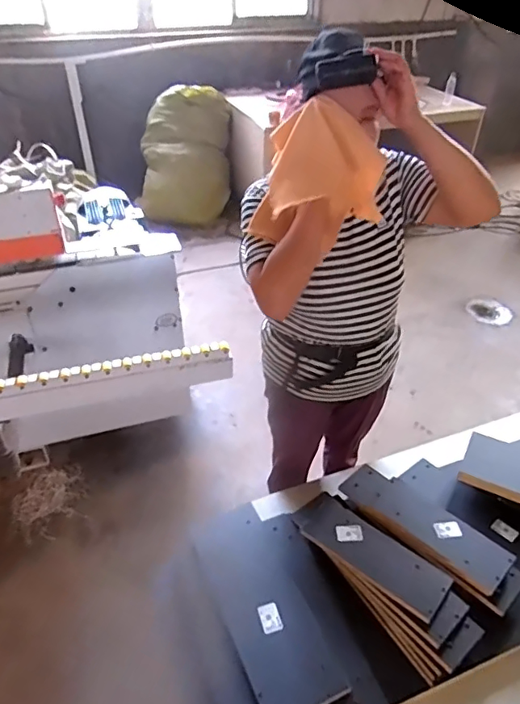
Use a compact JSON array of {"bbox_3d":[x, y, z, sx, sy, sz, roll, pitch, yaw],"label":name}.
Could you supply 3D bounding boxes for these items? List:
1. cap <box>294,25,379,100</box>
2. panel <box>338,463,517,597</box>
[{"bbox_3d":[0.140,-0.548,0.977,0.132,0.097,0.164,0,37,1],"label":"cap"},{"bbox_3d":[0.403,0.431,1.314,0.432,0.022,0.117,27,63,37],"label":"panel"}]

